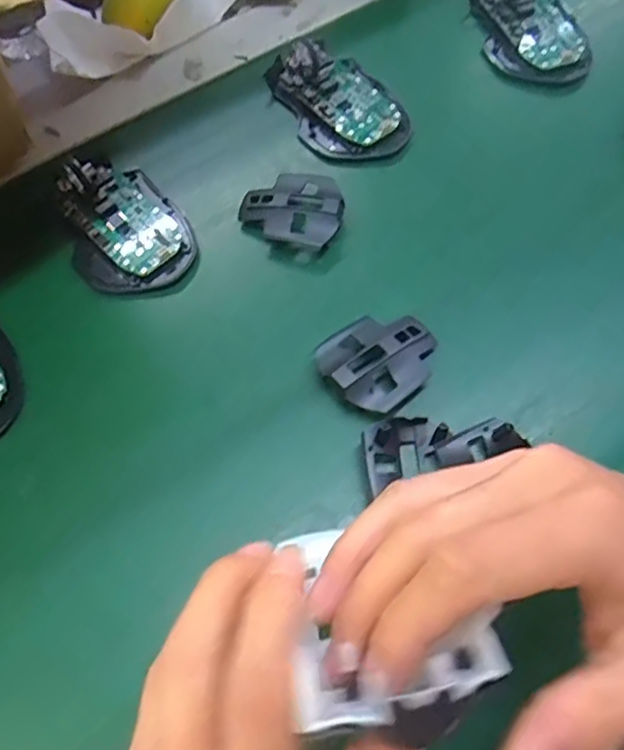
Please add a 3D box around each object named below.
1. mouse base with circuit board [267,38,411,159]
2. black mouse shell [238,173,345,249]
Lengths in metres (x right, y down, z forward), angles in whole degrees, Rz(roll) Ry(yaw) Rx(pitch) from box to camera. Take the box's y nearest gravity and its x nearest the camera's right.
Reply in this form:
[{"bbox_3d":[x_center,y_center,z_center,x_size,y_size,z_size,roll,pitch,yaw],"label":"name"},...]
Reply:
[{"bbox_3d":[0.019,-0.193,0.428,0.067,0.028,0.104,-30,66,-11],"label":"mouse base with circuit board"},{"bbox_3d":[-0.010,-0.106,0.393,0.064,0.025,0.052,21,67,13],"label":"black mouse shell"}]

